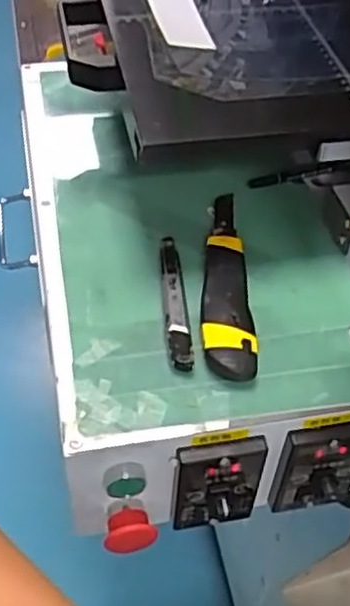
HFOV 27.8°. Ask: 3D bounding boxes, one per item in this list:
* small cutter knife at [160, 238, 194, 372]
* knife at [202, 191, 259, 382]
[{"bbox_3d":[-0.001,-0.005,0.545,0.016,0.015,0.138,-3,49,-5],"label":"small cutter knife"},{"bbox_3d":[0.038,-0.025,0.558,0.037,0.022,0.196,0,49,-2],"label":"knife"}]

